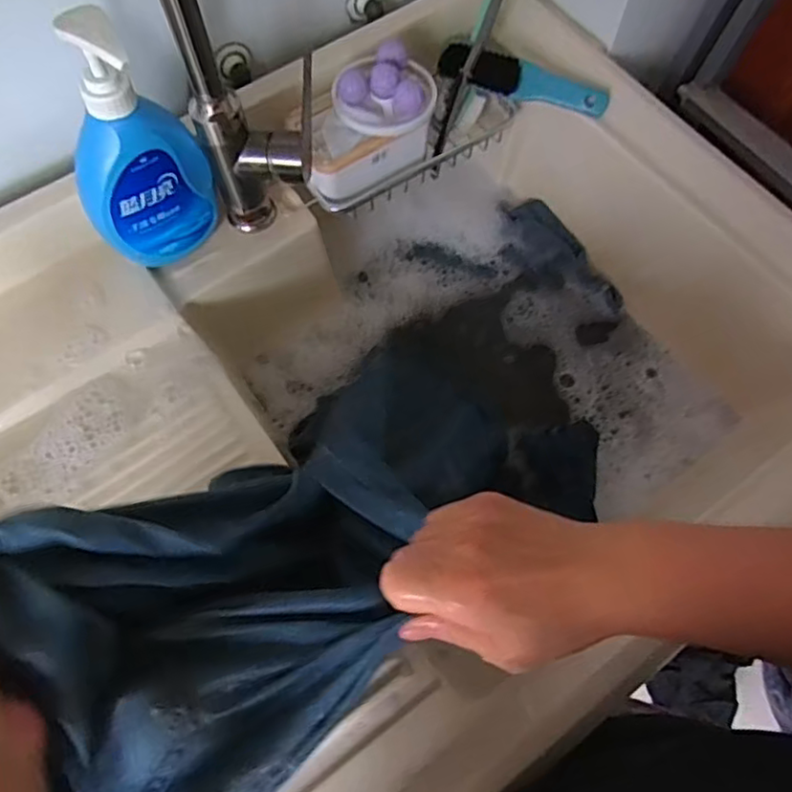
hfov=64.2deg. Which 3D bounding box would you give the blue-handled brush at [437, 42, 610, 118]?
[{"bbox_3d":[0.124,-0.312,0.626,0.172,0.025,0.038,18,68,8],"label":"blue-handled brush"}]

